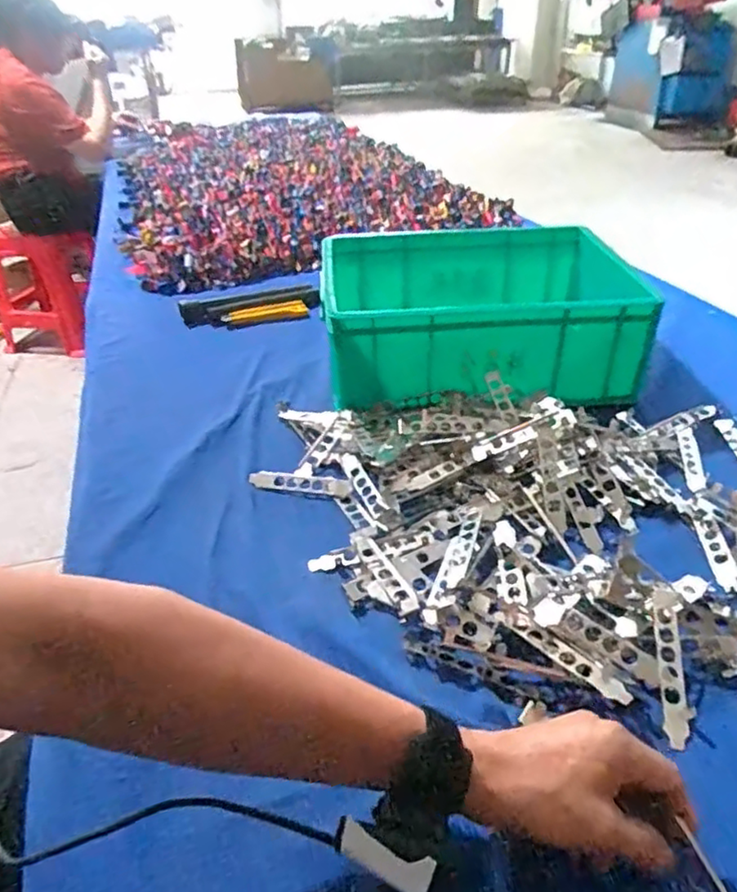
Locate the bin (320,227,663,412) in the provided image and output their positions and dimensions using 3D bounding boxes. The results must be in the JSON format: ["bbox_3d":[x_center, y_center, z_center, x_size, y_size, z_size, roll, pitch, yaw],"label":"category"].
[{"bbox_3d":[0.153,-0.189,0.915,0.416,0.136,0.318,-4,36,-3],"label":"bin"}]

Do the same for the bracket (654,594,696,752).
[{"bbox_3d":[0.231,0.166,0.494,0.020,0.010,0.124,6,50,11],"label":"bracket"}]

